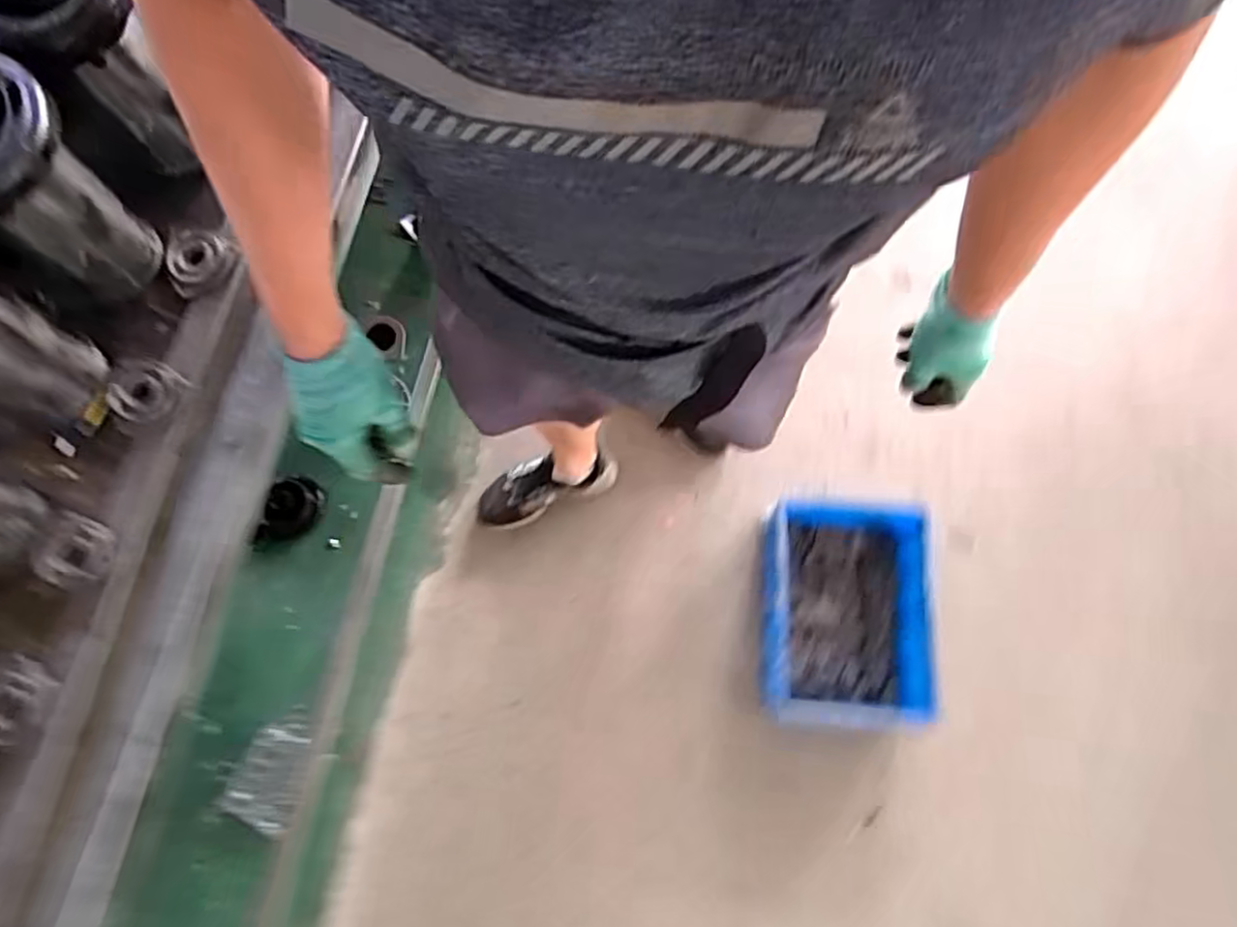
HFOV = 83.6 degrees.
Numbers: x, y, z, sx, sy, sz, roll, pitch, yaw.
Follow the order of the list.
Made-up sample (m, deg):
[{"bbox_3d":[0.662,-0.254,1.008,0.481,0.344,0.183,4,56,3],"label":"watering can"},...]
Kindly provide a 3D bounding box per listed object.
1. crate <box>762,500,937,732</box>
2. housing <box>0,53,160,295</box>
[{"bbox_3d":[0.433,0.284,1.350,0.315,0.148,0.435,6,76,-1],"label":"crate"},{"bbox_3d":[-0.491,-0.237,0.575,0.154,0.179,0.110,34,77,6],"label":"housing"}]

